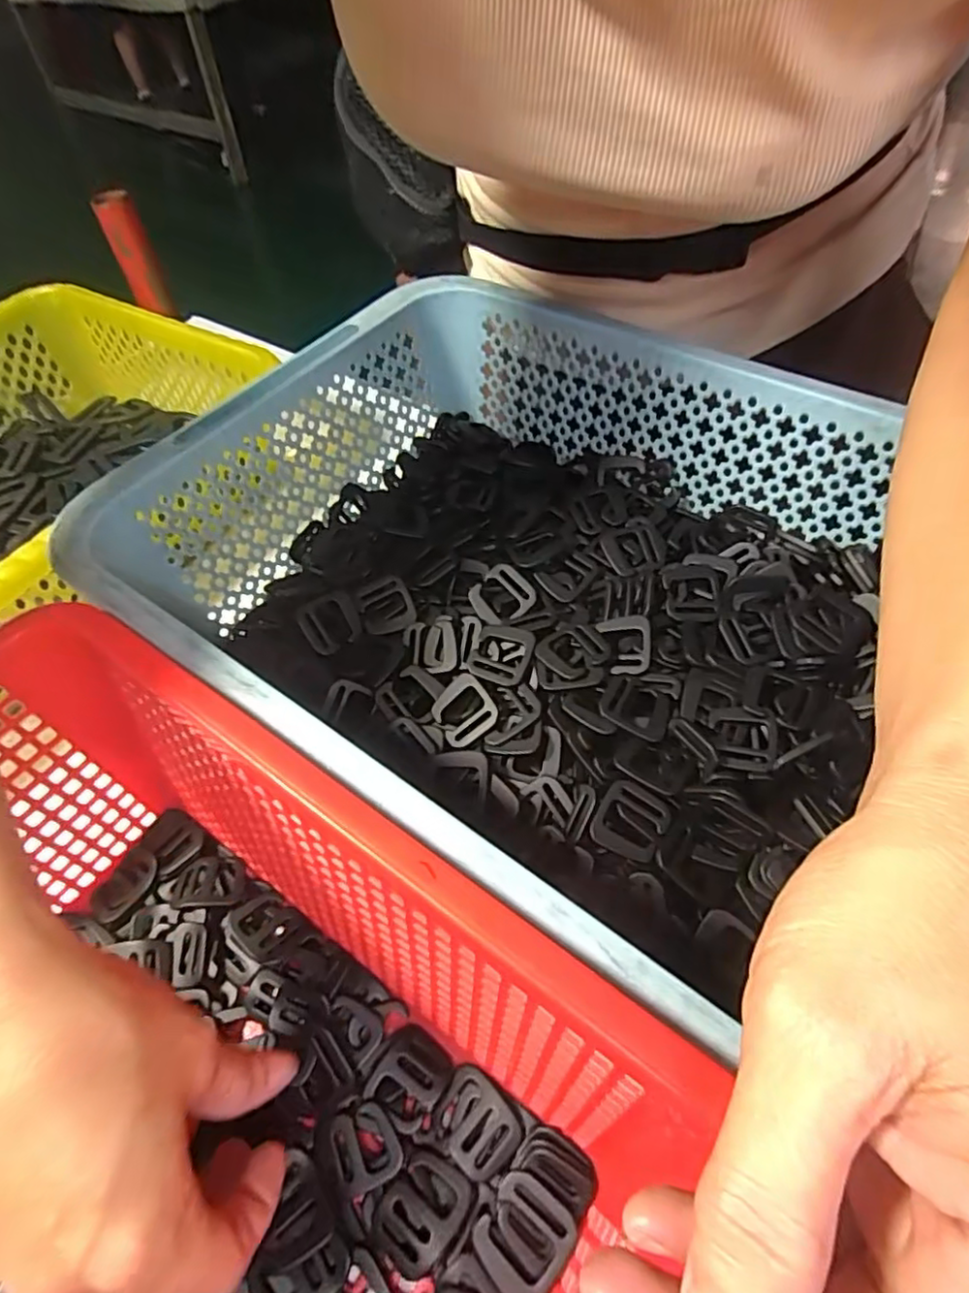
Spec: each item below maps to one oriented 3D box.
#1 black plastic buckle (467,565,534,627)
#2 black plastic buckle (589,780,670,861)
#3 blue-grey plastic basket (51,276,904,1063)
[{"bbox_3d":[0.009,-0.027,0.342,0.029,0.004,0.029,42,85,9],"label":"black plastic buckle"},{"bbox_3d":[0.062,0.074,0.277,0.028,0.005,0.030,22,59,20],"label":"black plastic buckle"},{"bbox_3d":[0.023,-0.036,0.316,0.341,0.092,0.285,28,61,23],"label":"blue-grey plastic basket"}]

